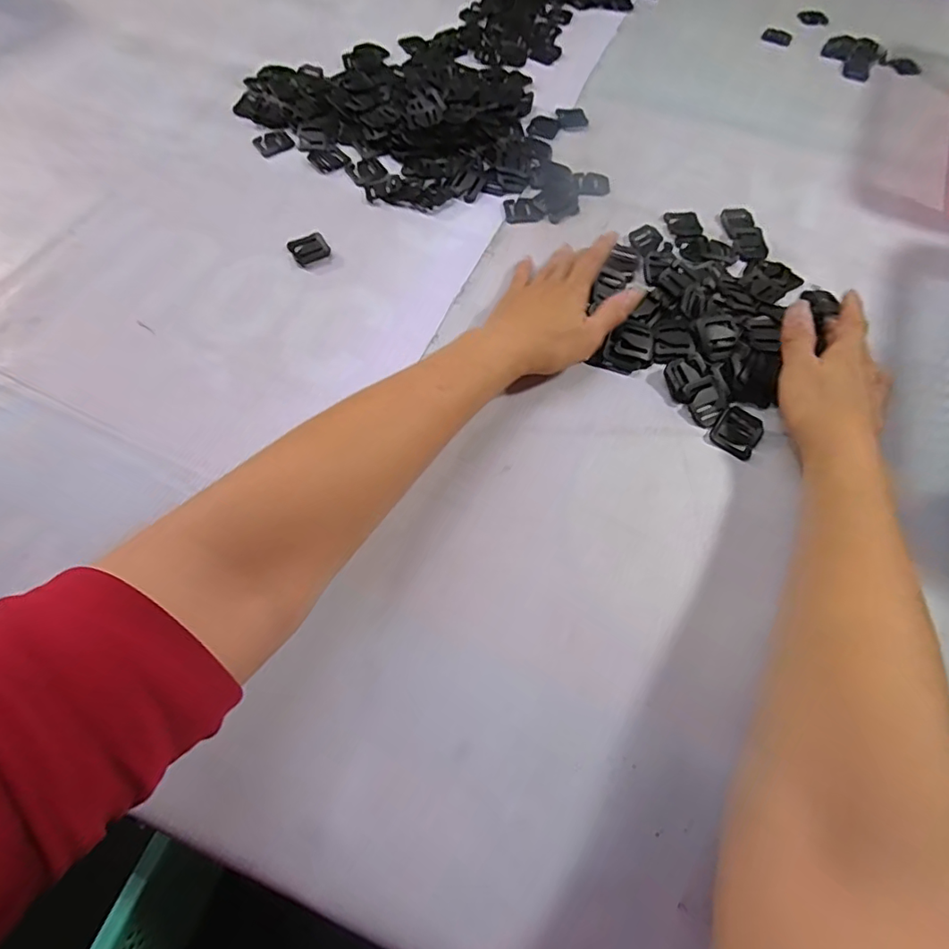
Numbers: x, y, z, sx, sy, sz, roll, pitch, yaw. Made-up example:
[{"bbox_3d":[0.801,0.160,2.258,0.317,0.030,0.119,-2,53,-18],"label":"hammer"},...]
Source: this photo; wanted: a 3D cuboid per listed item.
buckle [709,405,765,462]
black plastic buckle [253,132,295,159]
[{"bbox_3d":[0.190,-0.031,0.368,0.031,0.004,0.036,34,67,14],"label":"buckle"},{"bbox_3d":[-0.195,-0.321,0.498,0.034,0.004,0.030,-35,69,-18],"label":"black plastic buckle"}]

